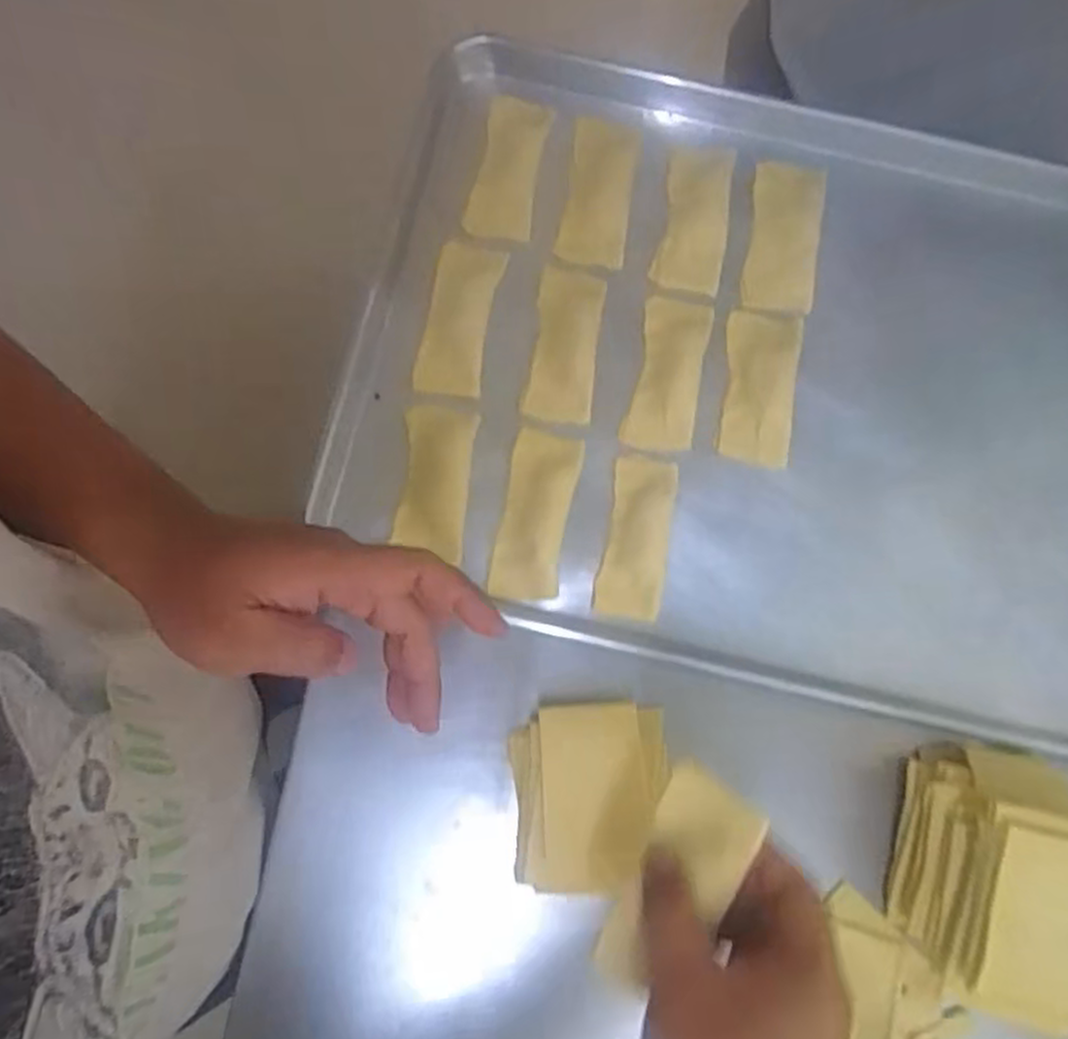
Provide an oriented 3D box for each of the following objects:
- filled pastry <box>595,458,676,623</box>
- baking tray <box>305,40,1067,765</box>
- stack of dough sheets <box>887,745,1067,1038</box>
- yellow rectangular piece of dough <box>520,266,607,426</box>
[{"bbox_3d":[0.068,0.012,0.518,0.041,0.008,0.108,9,79,0],"label":"filled pastry"},{"bbox_3d":[0.186,-0.087,0.547,0.593,0.059,0.399,13,79,1],"label":"baking tray"},{"bbox_3d":[0.270,0.204,0.440,0.092,0.082,0.136,17,79,2],"label":"stack of dough sheets"},{"bbox_3d":[0.022,-0.121,0.538,0.045,0.009,0.108,8,79,0],"label":"yellow rectangular piece of dough"}]

